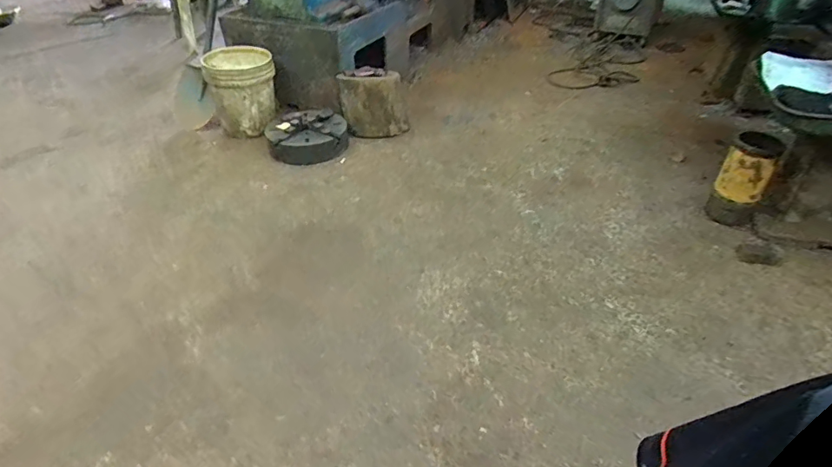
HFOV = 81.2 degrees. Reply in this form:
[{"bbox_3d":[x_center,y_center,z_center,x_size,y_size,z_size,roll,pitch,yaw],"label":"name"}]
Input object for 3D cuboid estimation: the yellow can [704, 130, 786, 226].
[{"bbox_3d":[1.089,-0.181,1.626,0.136,0.290,0.158,25,44,27],"label":"yellow can"}]

